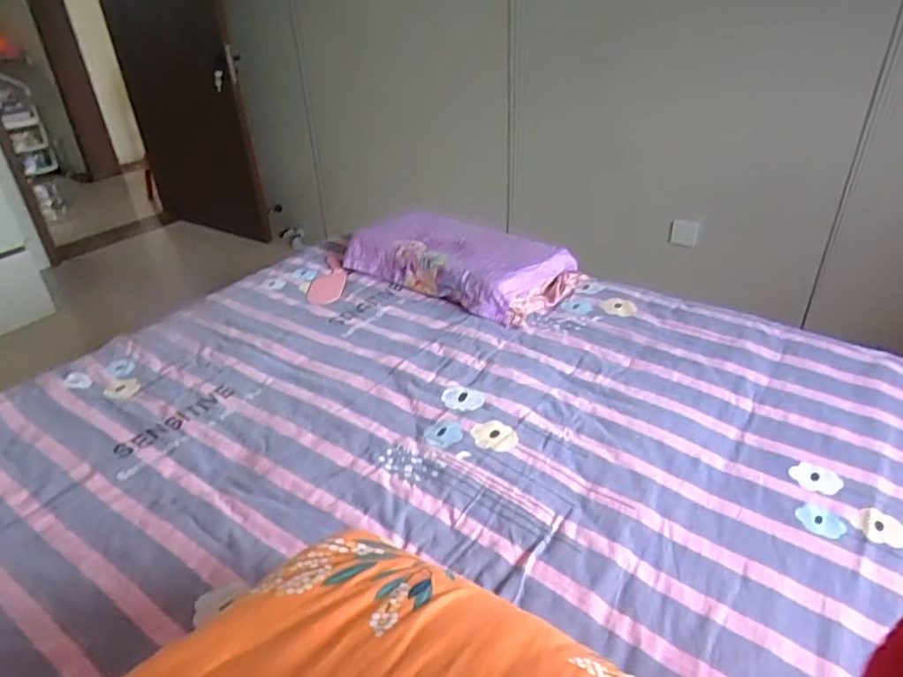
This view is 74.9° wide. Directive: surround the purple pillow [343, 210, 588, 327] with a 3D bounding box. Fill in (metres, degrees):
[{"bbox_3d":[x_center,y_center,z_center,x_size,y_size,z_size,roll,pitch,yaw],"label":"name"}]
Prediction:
[{"bbox_3d":[0.016,-0.235,1.699,0.654,0.113,0.334,22,40,31],"label":"purple pillow"}]

